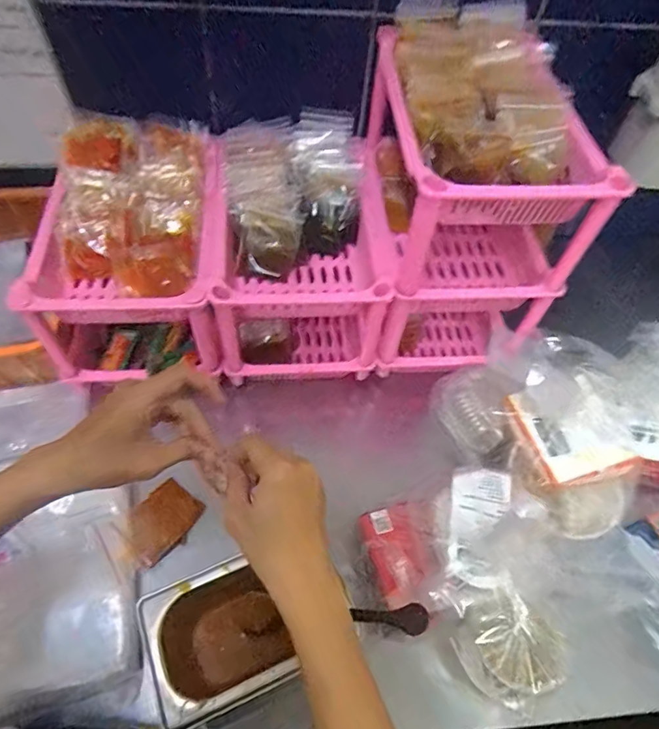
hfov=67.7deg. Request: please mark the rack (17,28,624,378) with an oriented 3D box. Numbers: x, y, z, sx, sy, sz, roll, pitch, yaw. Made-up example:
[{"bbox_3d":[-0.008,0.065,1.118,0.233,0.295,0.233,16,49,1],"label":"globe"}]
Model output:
[{"bbox_3d":[-0.040,-0.176,0.640,0.593,0.336,0.309,-2,57,-6],"label":"rack"}]

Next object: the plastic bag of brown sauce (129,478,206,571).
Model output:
[{"bbox_3d":[-0.194,0.180,0.566,0.067,0.012,0.084,33,60,16],"label":"plastic bag of brown sauce"}]

